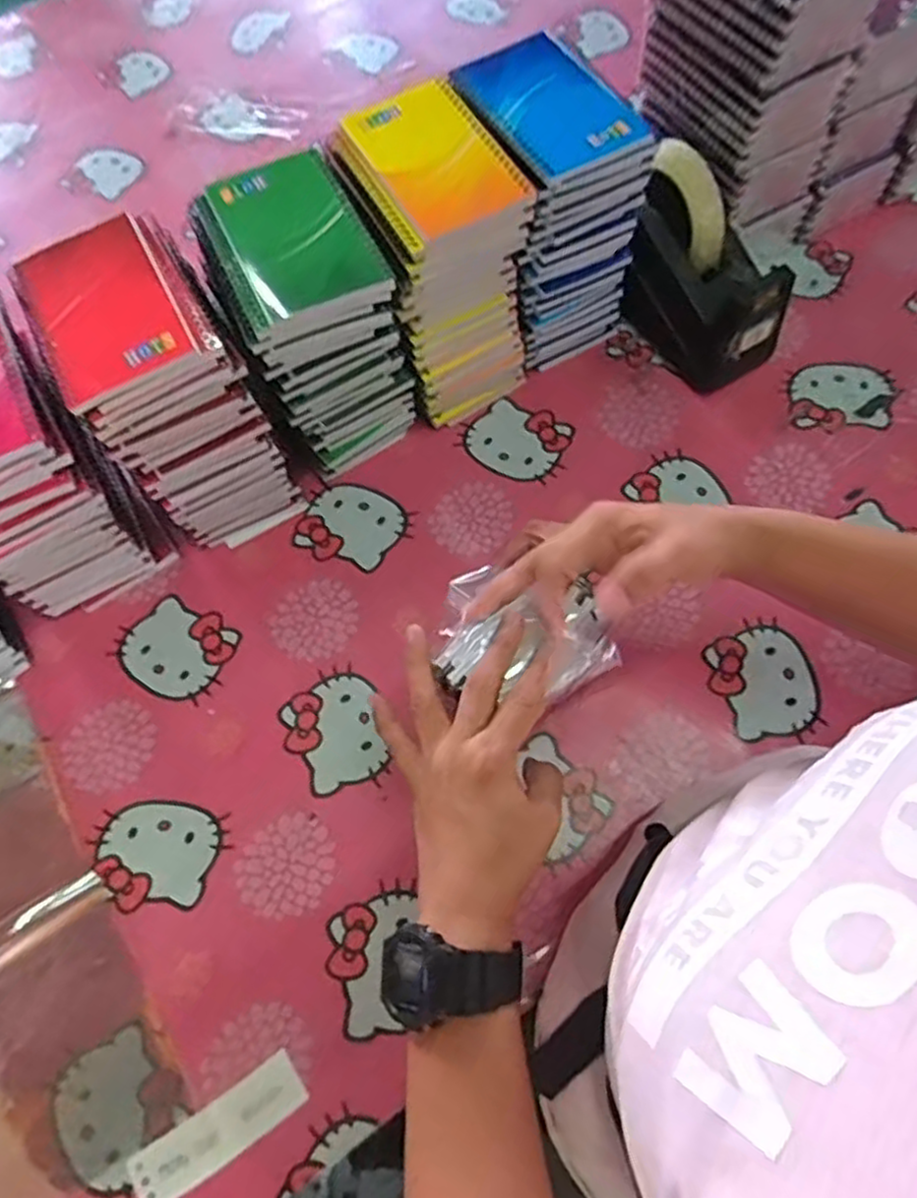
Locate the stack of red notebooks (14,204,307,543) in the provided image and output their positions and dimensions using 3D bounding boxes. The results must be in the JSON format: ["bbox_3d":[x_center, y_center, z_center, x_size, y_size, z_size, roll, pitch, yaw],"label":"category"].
[{"bbox_3d":[-0.204,-0.142,0.520,0.100,0.183,0.141,-30,69,-10],"label":"stack of red notebooks"}]

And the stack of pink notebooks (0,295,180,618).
[{"bbox_3d":[-0.300,-0.087,0.502,0.103,0.182,0.134,-29,69,-10],"label":"stack of pink notebooks"}]

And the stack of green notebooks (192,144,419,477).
[{"bbox_3d":[-0.102,-0.197,0.536,0.105,0.184,0.123,-23,68,-8],"label":"stack of green notebooks"}]

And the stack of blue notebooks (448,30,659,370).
[{"bbox_3d":[0.066,-0.299,0.568,0.096,0.186,0.129,-25,68,-8],"label":"stack of blue notebooks"}]

